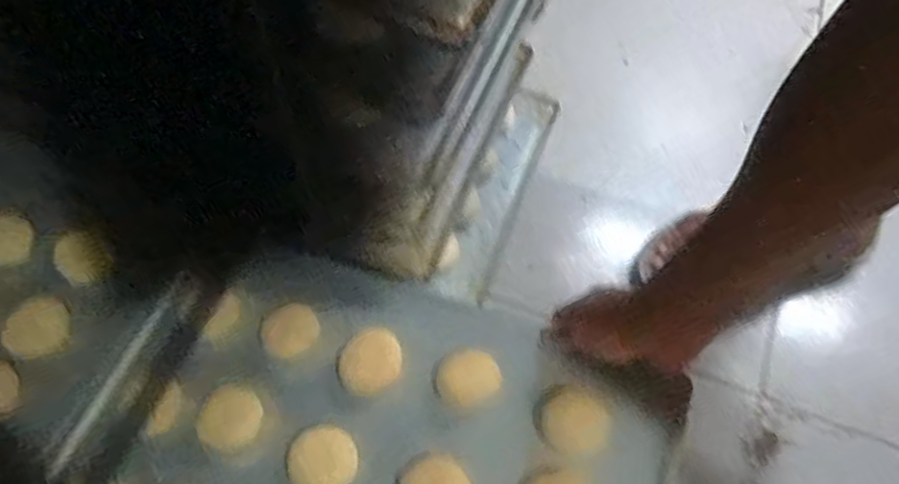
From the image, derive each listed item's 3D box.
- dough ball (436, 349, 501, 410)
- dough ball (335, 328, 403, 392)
[{"bbox_3d":[0.015,0.116,0.545,0.051,0.031,0.043,-23,65,-14],"label":"dough ball"},{"bbox_3d":[-0.067,0.101,0.553,0.054,0.018,0.051,1,61,-2],"label":"dough ball"}]

